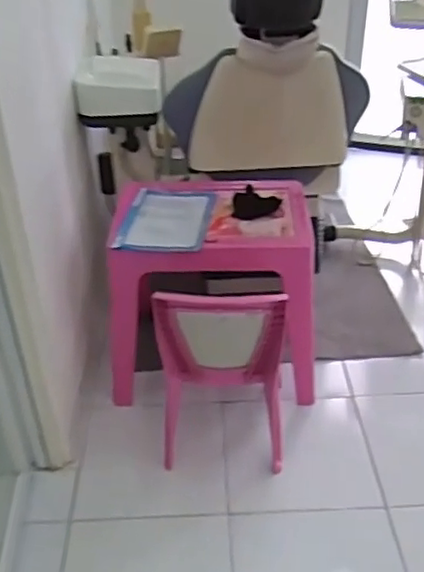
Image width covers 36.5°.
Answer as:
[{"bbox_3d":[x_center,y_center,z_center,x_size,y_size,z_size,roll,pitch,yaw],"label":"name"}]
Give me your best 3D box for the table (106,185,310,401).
[{"bbox_3d":[0.005,-0.027,1.966,0.592,0.549,0.466,0,34,2],"label":"table"}]

